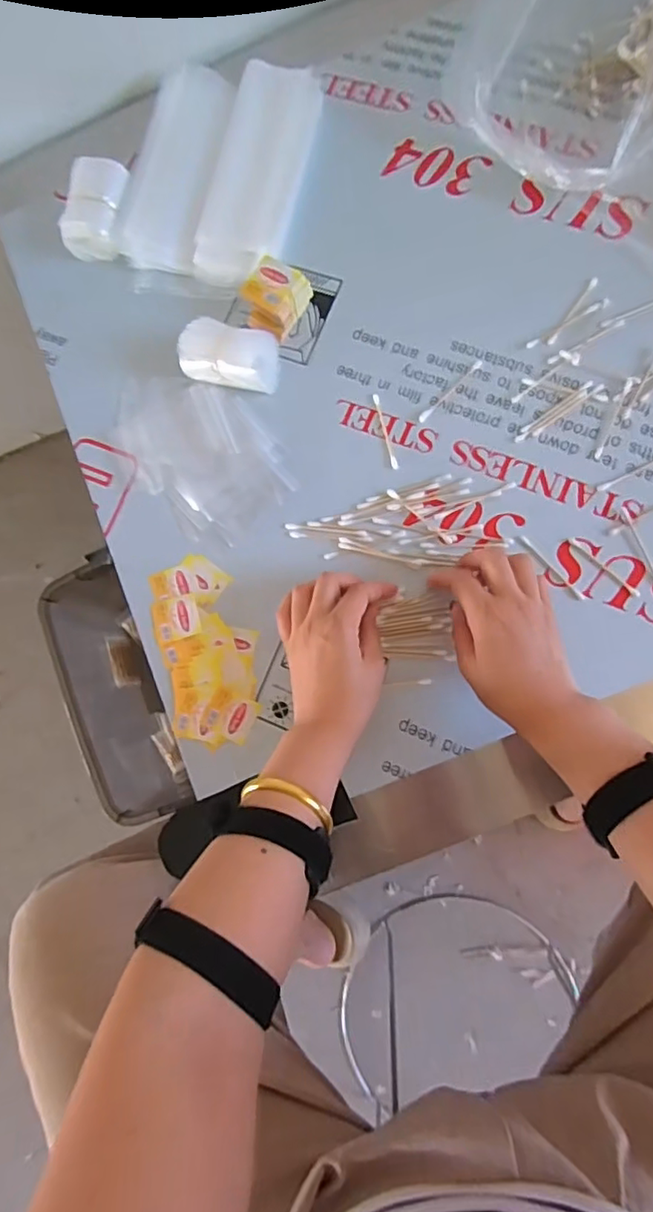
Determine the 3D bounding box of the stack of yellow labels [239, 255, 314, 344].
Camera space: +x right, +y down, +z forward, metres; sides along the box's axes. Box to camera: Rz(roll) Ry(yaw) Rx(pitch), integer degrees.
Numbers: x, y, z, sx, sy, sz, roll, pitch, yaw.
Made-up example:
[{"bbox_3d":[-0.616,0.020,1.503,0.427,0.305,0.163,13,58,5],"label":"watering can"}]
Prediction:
[{"bbox_3d":[-0.046,-0.281,0.519,0.050,0.037,0.055,36,89,8],"label":"stack of yellow labels"}]

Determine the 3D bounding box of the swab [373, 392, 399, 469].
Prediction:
[{"bbox_3d":[0.053,-0.157,0.515,0.006,0.004,0.072,-15,83,5],"label":"swab"}]

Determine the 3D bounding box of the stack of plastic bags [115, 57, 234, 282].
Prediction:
[{"bbox_3d":[-0.142,-0.420,0.547,0.073,0.019,0.199,12,86,7],"label":"stack of plastic bags"}]

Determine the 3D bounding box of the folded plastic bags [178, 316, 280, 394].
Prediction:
[{"bbox_3d":[-0.087,-0.227,0.522,0.083,0.035,0.051,11,86,7],"label":"folded plastic bags"}]

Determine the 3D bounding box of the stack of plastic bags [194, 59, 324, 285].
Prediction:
[{"bbox_3d":[-0.064,-0.410,0.544,0.081,0.015,0.220,14,86,7],"label":"stack of plastic bags"}]

